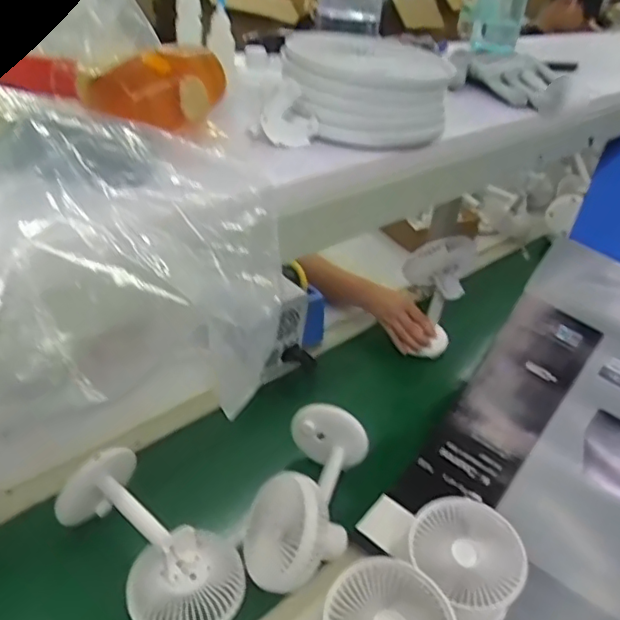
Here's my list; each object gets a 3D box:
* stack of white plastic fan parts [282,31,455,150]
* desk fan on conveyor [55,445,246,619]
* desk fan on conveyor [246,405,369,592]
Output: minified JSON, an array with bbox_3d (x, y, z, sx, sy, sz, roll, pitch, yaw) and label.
[{"bbox_3d":[0.046,-0.180,0.454,0.124,0.055,0.132,11,36,7],"label":"stack of white plastic fan parts"},{"bbox_3d":[-0.188,0.282,0.677,0.239,0.084,0.119,39,45,16],"label":"desk fan on conveyor"},{"bbox_3d":[0.002,0.228,0.729,0.110,0.087,0.229,14,36,12],"label":"desk fan on conveyor"}]

